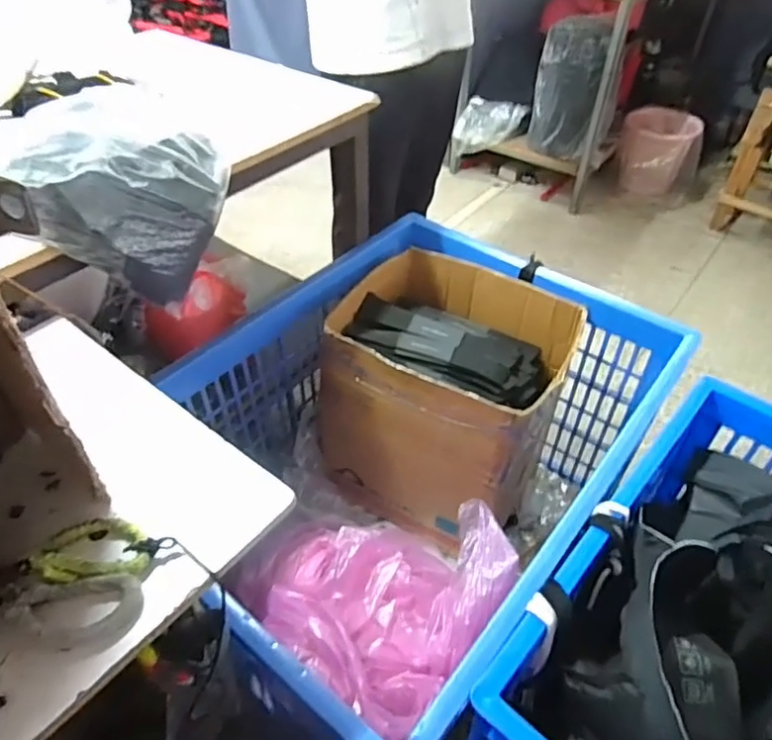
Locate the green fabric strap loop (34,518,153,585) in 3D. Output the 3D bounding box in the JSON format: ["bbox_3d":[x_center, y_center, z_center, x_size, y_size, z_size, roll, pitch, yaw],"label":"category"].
[{"bbox_3d":[-0.242,0.151,0.498,0.087,0.018,0.054,-4,44,-5],"label":"green fabric strap loop"}]

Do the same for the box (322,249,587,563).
[{"bbox_3d":[0.120,0.063,1.222,0.407,0.433,0.371,25,49,23],"label":"box"}]

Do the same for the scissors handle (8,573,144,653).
[{"bbox_3d":[-0.241,0.190,0.463,0.093,0.014,0.058,-6,44,-7],"label":"scissors handle"}]

